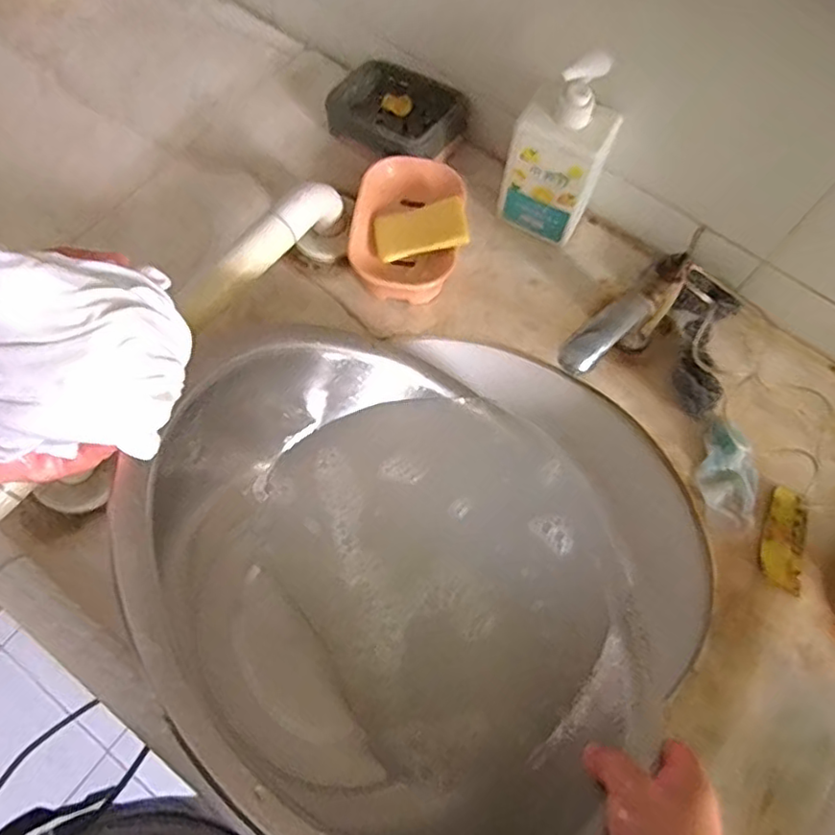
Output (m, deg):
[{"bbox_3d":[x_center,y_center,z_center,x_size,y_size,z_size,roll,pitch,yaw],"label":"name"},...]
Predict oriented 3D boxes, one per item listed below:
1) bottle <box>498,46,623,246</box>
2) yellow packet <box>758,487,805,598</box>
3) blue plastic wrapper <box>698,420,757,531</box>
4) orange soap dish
[{"bbox_3d":[0.125,-0.231,0.552,0.091,0.172,0.057,22,70,7],"label":"bottle"},{"bbox_3d":[0.308,0.102,0.523,0.036,0.012,0.081,17,69,5],"label":"yellow packet"},{"bbox_3d":[0.270,0.049,0.536,0.048,0.018,0.087,16,69,4],"label":"blue plastic wrapper"},{"bbox_3d":[-0.004,-0.182,0.598,0.108,0.052,0.134,9,69,1],"label":"orange soap dish"}]

